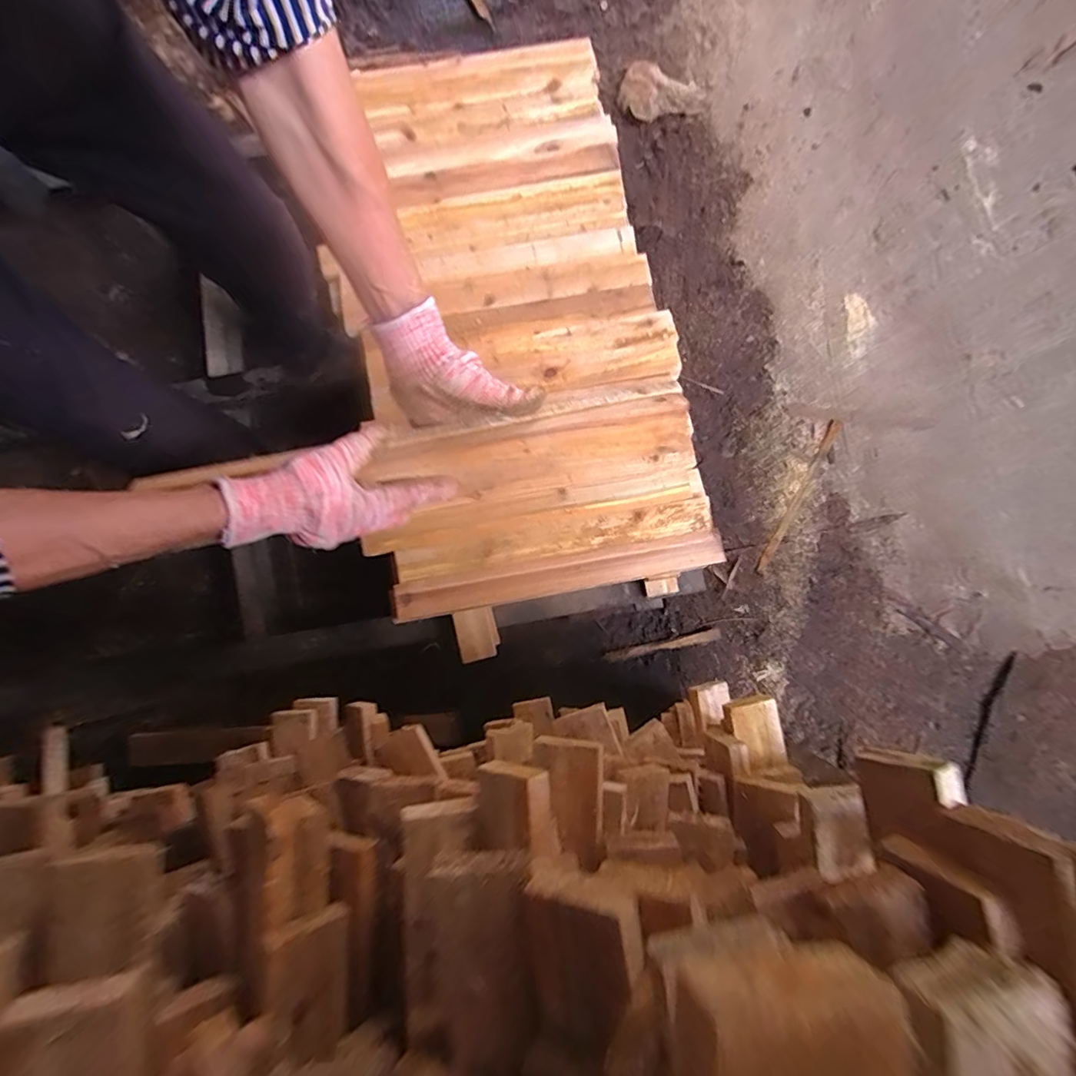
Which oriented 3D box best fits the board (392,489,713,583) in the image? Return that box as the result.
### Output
[{"bbox_3d":[0.025,-0.004,0.771,0.469,0.018,0.068,-10,83,-1],"label":"board"}]

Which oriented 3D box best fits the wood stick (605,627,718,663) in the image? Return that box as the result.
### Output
[{"bbox_3d":[0.222,0.194,0.919,0.208,0.010,0.020,-12,83,-2],"label":"wood stick"}]

